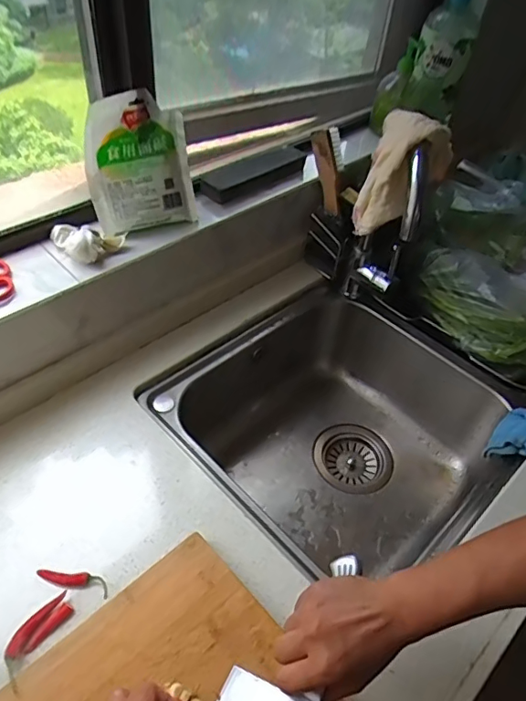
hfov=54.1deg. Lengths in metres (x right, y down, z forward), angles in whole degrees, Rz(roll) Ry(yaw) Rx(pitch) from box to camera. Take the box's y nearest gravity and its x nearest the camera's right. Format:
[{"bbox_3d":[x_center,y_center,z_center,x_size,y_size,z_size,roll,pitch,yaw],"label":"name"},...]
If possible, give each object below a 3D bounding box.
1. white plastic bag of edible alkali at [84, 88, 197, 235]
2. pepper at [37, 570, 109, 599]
[{"bbox_3d":[-0.161,-0.247,0.686,0.138,0.166,0.029,-19,28,-25],"label":"white plastic bag of edible alkali"},{"bbox_3d":[-0.195,0.236,0.531,0.081,0.011,0.017,14,47,8],"label":"pepper"}]

